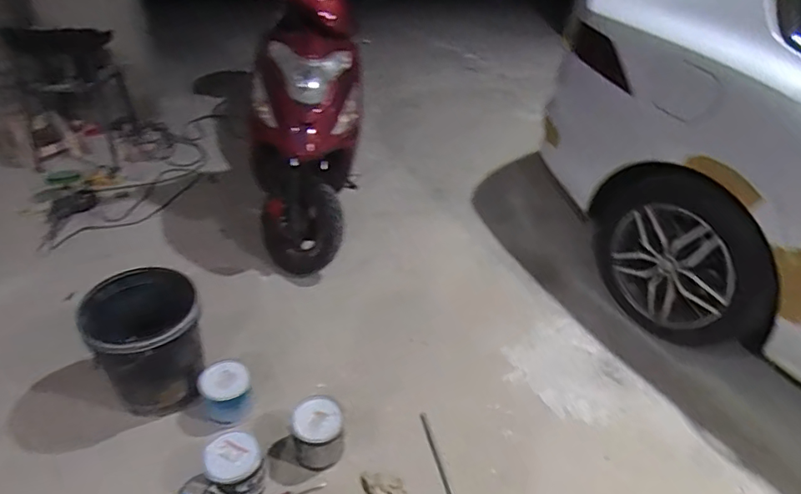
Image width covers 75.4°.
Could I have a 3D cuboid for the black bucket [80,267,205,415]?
[{"bbox_3d":[-0.771,0.295,1.619,0.313,0.343,0.357,-22,46,-30],"label":"black bucket"}]

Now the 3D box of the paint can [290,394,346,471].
[{"bbox_3d":[-0.246,0.552,1.542,0.174,0.146,0.164,-12,42,-20],"label":"paint can"}]

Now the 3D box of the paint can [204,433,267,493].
[{"bbox_3d":[-0.452,0.621,1.434,0.142,0.146,0.156,3,39,-2],"label":"paint can"}]

